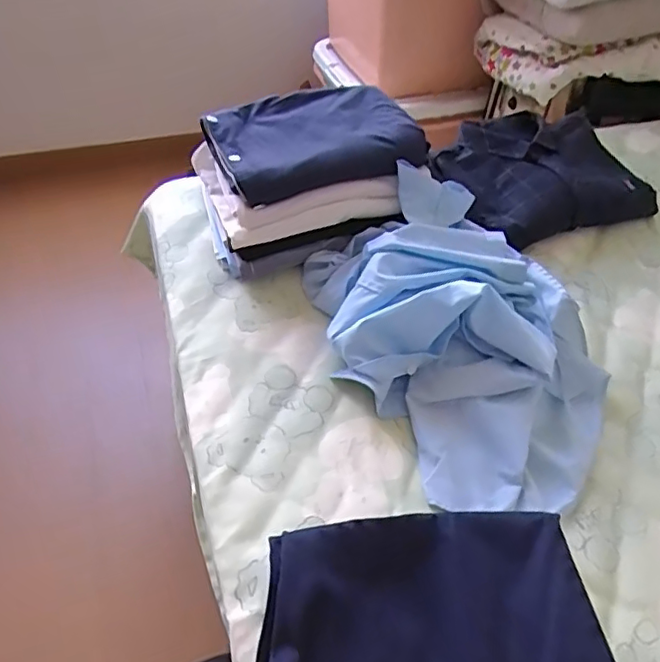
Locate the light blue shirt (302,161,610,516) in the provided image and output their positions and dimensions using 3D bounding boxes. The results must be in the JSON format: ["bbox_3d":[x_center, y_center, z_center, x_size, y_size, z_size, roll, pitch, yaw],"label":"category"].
[{"bbox_3d":[0.152,-0.007,0.699,0.273,0.121,0.402,-21,50,-22],"label":"light blue shirt"}]

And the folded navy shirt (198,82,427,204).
[{"bbox_3d":[-0.023,-0.279,0.837,0.274,0.048,0.203,-14,48,-16],"label":"folded navy shirt"}]

